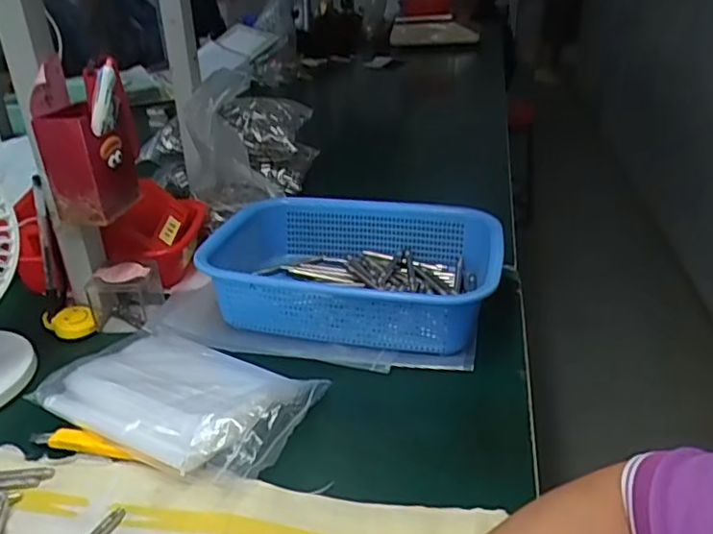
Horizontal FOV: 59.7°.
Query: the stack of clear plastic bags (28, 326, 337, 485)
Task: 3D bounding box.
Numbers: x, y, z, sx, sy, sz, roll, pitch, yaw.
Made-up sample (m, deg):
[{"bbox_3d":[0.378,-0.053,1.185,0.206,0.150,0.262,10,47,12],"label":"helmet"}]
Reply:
[{"bbox_3d":[-0.142,0.099,0.507,0.210,0.037,0.127,13,32,28],"label":"stack of clear plastic bags"}]

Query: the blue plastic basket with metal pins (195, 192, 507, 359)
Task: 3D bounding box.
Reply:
[{"bbox_3d":[-0.002,0.004,0.628,0.280,0.077,0.203,6,29,16],"label":"blue plastic basket with metal pins"}]

